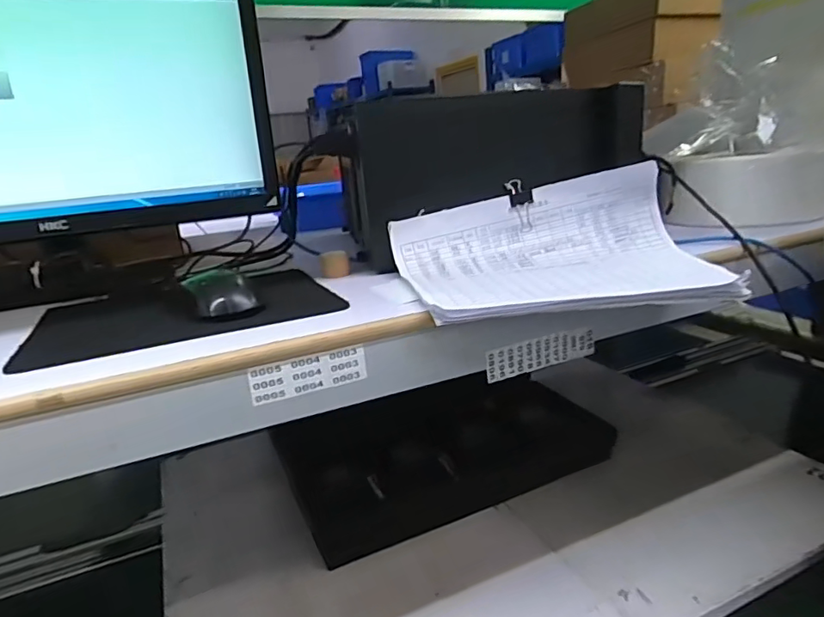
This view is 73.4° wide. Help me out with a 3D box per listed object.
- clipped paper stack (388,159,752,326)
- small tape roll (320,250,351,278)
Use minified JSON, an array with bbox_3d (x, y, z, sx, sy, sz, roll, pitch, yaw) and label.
[{"bbox_3d":[0.128,-0.063,0.515,0.290,0.087,0.181,-5,17,0],"label":"clipped paper stack"},{"bbox_3d":[-0.086,-0.051,0.622,0.030,0.026,0.033,-8,17,-10],"label":"small tape roll"}]

